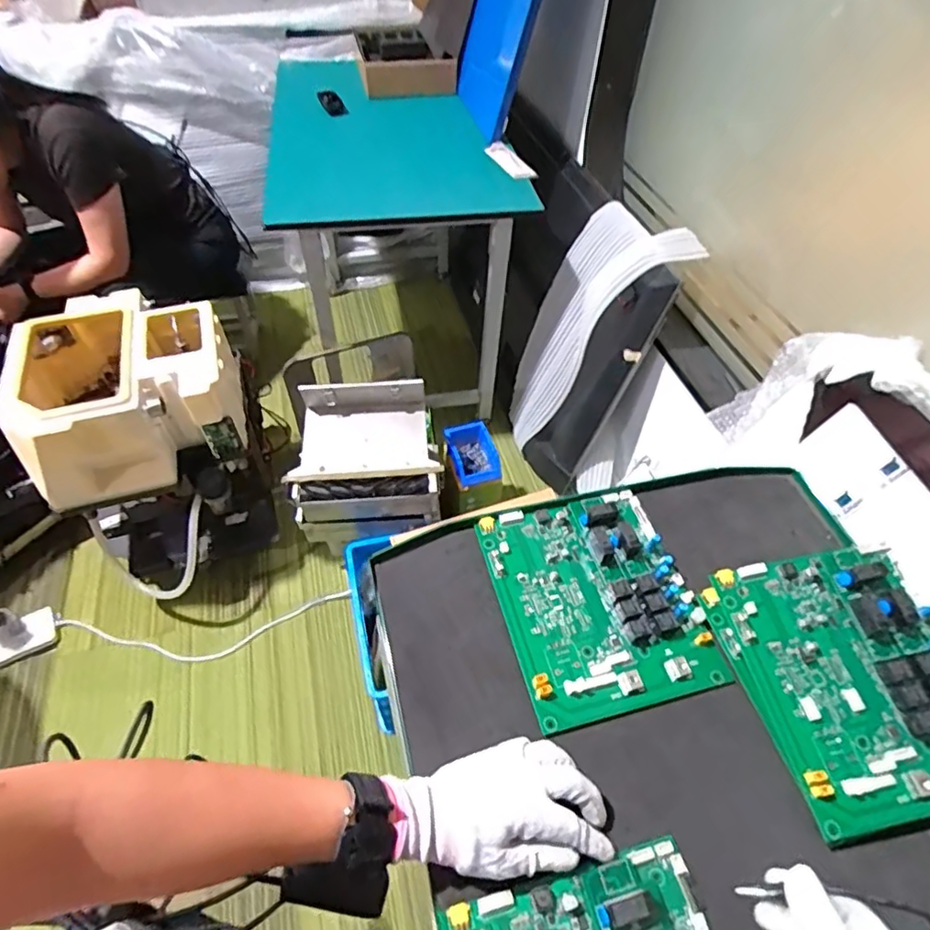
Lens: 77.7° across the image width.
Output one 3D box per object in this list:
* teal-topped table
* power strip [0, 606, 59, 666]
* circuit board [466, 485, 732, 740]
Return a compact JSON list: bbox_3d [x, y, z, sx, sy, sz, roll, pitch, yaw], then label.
[{"bbox_3d":[-0.204,-0.653,1.727,0.582,0.742,0.850,-6,51,-7],"label":"teal-topped table"},{"bbox_3d":[-1.060,0.413,1.343,0.198,0.028,0.095,-22,85,-20],"label":"power strip"},{"bbox_3d":[0.119,0.116,0.526,0.174,0.025,0.200,-11,52,-11],"label":"circuit board"}]

